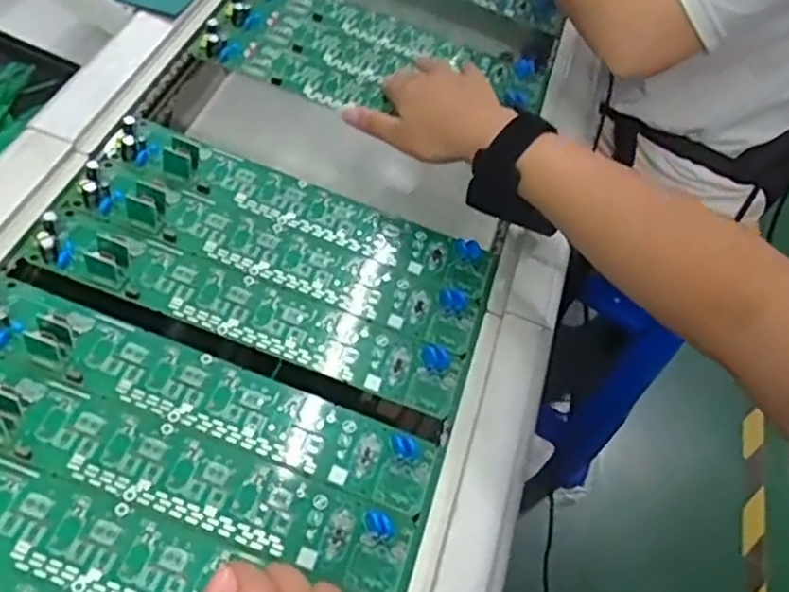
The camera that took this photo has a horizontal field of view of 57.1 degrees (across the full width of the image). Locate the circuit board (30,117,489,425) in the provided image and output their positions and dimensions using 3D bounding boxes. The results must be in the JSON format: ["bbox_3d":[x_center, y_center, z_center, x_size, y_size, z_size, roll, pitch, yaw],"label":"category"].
[{"bbox_3d":[-0.076,-0.029,0.481,0.268,0.016,0.141,22,54,1],"label":"circuit board"}]

